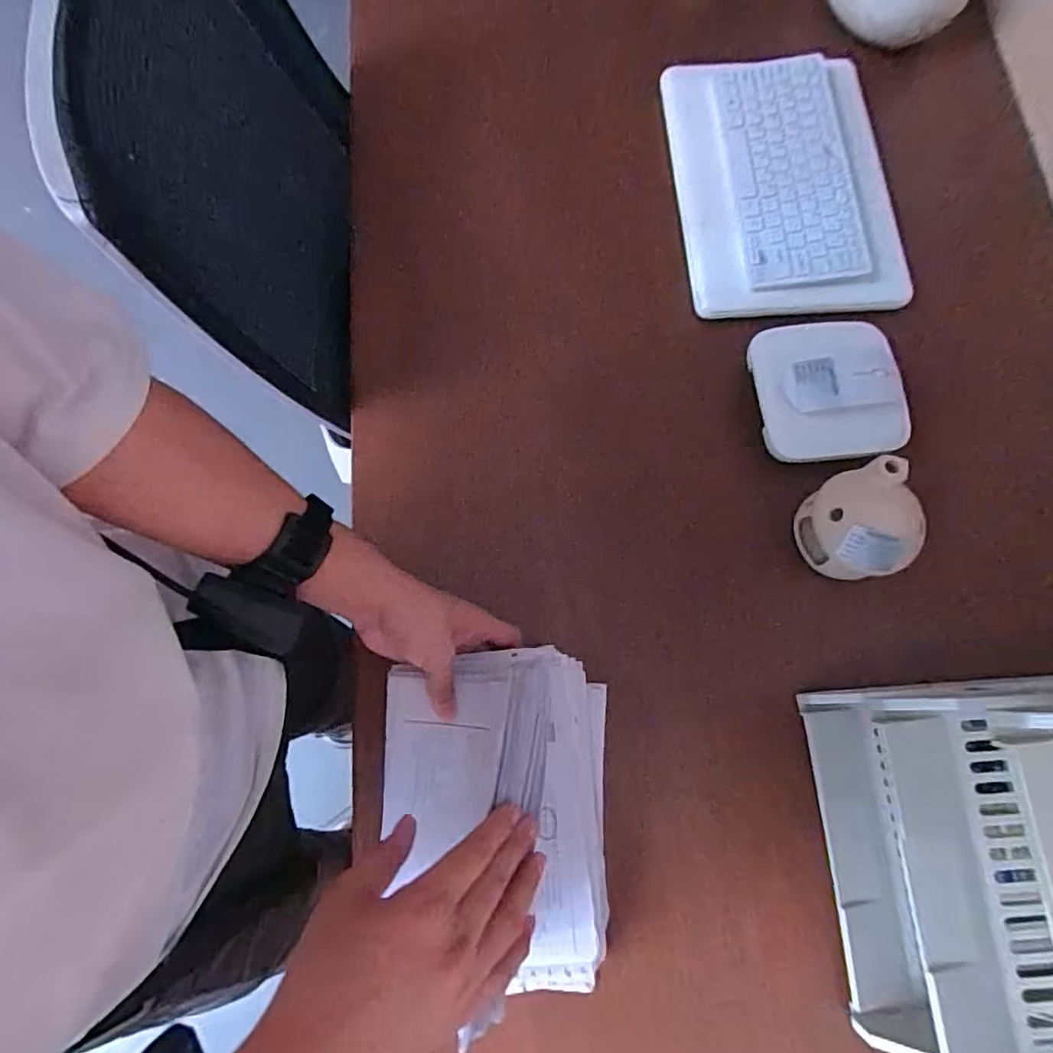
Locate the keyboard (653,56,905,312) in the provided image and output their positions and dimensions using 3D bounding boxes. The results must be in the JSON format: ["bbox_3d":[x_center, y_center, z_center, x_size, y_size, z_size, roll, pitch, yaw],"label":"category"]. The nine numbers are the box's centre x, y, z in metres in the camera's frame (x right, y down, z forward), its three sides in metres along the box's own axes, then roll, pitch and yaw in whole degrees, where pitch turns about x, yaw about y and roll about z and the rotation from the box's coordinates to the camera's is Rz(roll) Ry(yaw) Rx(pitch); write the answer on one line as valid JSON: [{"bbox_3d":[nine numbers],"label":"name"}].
[{"bbox_3d":[0.266,-0.373,0.640,0.217,0.045,0.309,-6,76,-2],"label":"keyboard"}]

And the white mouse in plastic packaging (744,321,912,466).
[{"bbox_3d":[0.282,-0.130,0.558,0.122,0.047,0.133,-7,76,-3],"label":"white mouse in plastic packaging"}]

